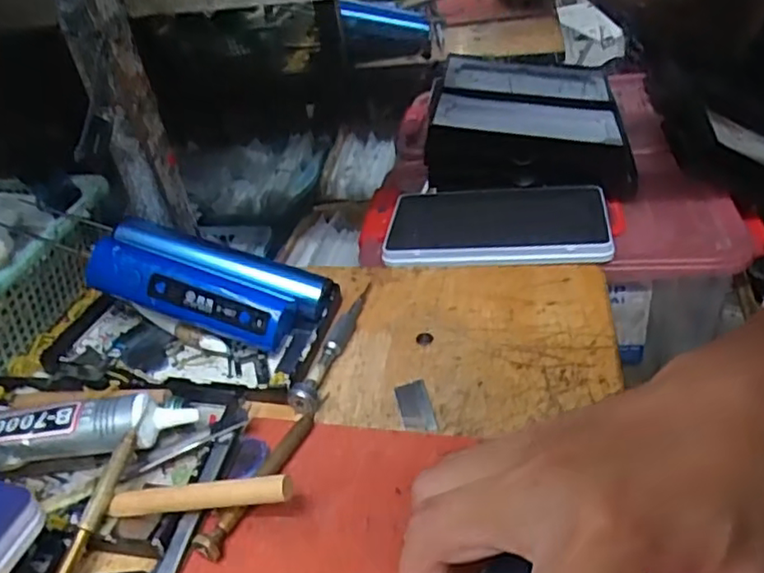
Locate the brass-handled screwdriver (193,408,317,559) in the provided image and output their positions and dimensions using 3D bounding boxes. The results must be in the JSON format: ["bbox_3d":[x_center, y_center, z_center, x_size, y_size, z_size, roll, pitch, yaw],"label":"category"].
[{"bbox_3d":[-0.061,0.097,0.326,0.010,0.010,0.091,12,40,26],"label":"brass-handled screwdriver"}]

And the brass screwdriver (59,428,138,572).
[{"bbox_3d":[-0.138,0.112,0.303,0.010,0.013,0.091,5,54,14],"label":"brass screwdriver"}]

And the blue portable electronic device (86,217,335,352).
[{"bbox_3d":[-0.113,-0.001,0.430,0.155,0.033,0.075,16,38,0],"label":"blue portable electronic device"}]

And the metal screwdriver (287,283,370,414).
[{"bbox_3d":[-0.031,0.033,0.419,0.016,0.013,0.128,3,37,16],"label":"metal screwdriver"}]

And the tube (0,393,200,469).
[{"bbox_3d":[-0.174,0.081,0.343,0.141,0.030,0.038,-7,35,2],"label":"tube"}]

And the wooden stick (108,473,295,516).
[{"bbox_3d":[-0.087,0.098,0.301,0.096,0.010,0.010,-11,33,16],"label":"wooden stick"}]

